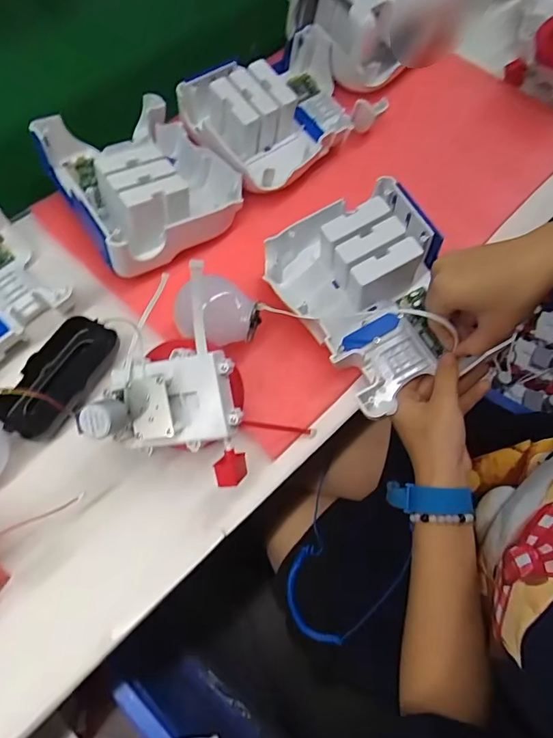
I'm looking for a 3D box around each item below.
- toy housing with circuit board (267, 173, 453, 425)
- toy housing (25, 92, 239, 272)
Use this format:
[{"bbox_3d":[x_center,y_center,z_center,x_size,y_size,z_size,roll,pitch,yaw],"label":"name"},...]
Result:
[{"bbox_3d":[0.081,-0.070,0.389,0.136,0.068,0.166,-31,67,-13],"label":"toy housing with circuit board"},{"bbox_3d":[-0.130,-0.187,0.444,0.141,0.069,0.177,-32,68,-14],"label":"toy housing"}]

